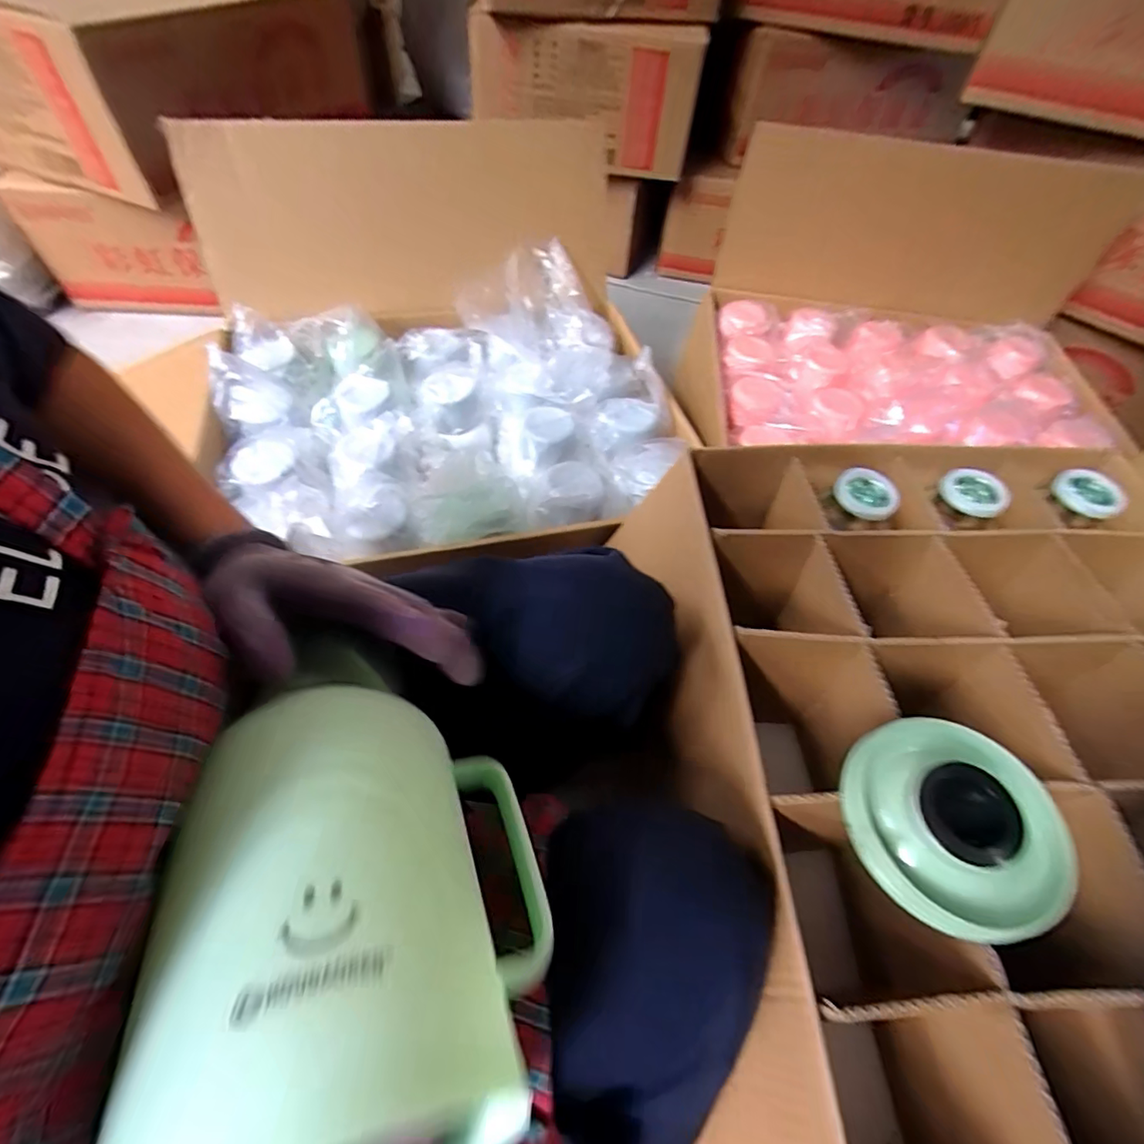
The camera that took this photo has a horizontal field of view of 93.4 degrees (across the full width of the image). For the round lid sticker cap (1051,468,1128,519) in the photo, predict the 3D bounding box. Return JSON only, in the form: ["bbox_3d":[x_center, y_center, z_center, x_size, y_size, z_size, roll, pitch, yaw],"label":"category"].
[{"bbox_3d":[0.537,-0.083,0.559,0.055,0.008,0.061,-35,62,-2],"label":"round lid sticker cap"}]

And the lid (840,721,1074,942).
[{"bbox_3d":[0.240,0.160,0.343,0.116,0.027,0.123,-9,63,17],"label":"lid"}]

